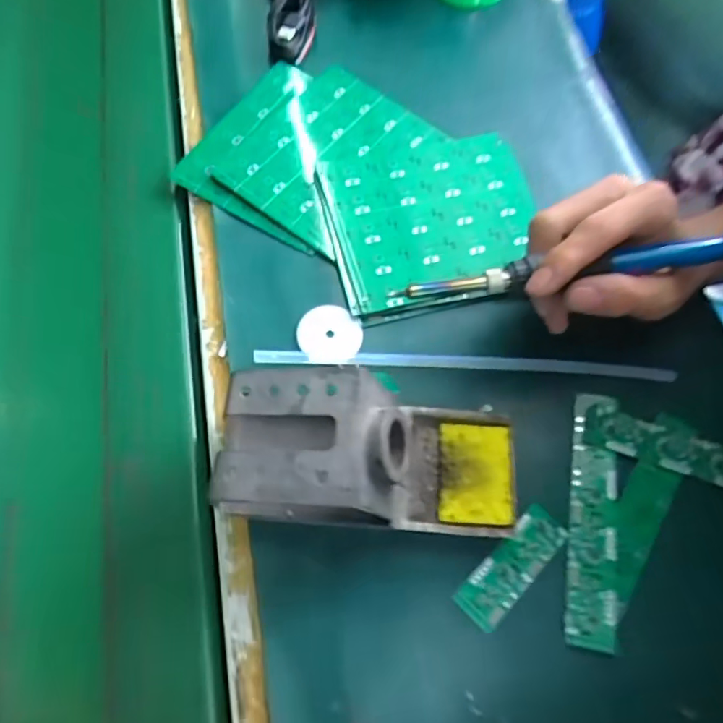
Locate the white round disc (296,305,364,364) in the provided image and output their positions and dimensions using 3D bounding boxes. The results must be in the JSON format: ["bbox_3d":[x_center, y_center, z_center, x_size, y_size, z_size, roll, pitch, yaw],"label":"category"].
[{"bbox_3d":[-0.021,-0.017,0.348,0.040,0.004,0.041,1,66,-3],"label":"white round disc"}]

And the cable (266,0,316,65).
[{"bbox_3d":[-0.061,-0.296,0.464,0.041,0.017,0.090,-1,66,-3],"label":"cable"}]

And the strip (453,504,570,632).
[{"bbox_3d":[0.085,0.114,0.300,0.026,0.004,0.072,43,71,14],"label":"strip"}]

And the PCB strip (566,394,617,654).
[{"bbox_3d":[0.136,0.086,0.313,0.027,0.004,0.145,12,66,2],"label":"PCB strip"}]

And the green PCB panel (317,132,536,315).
[{"bbox_3d":[0.051,-0.104,0.385,0.147,0.007,0.134,-11,69,-10],"label":"green PCB panel"}]

